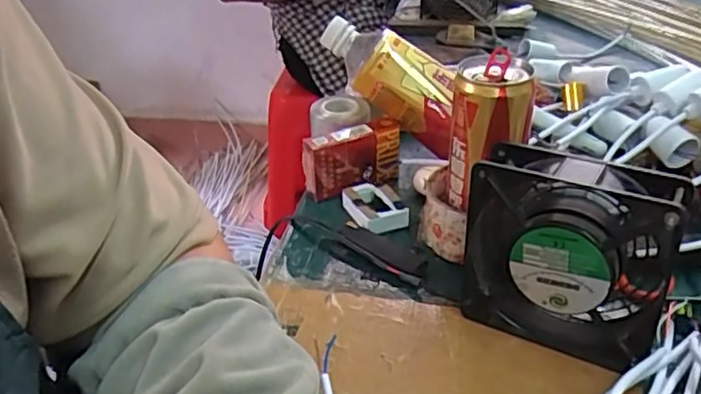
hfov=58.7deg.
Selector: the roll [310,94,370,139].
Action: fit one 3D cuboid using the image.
[{"bbox_3d":[-0.010,-0.080,0.590,0.056,0.029,0.054,0,32,4],"label":"roll"}]

